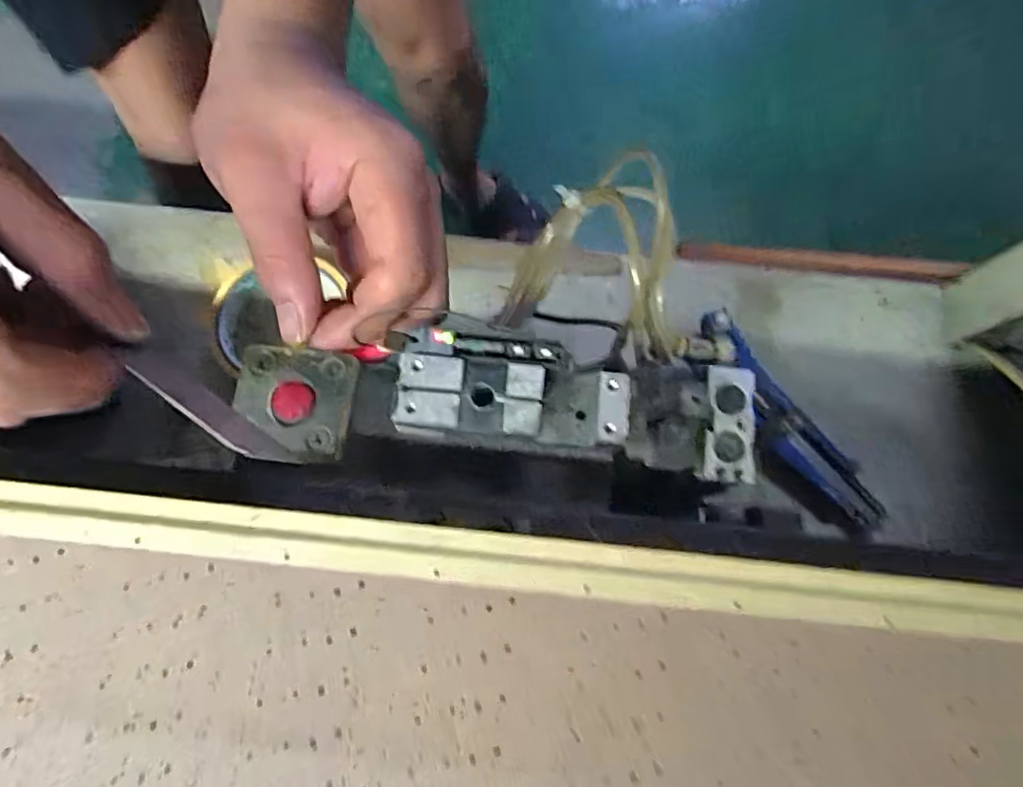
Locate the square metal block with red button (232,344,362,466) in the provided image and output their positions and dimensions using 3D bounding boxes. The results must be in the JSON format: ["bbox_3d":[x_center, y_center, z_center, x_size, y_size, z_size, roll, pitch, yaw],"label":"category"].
[{"bbox_3d":[-0.080,0.003,0.213,0.041,0.005,0.040,7,76,1],"label":"square metal block with red button"}]

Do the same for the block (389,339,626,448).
[{"bbox_3d":[0.000,-0.001,0.206,0.078,0.015,0.033,4,76,0],"label":"block"}]

